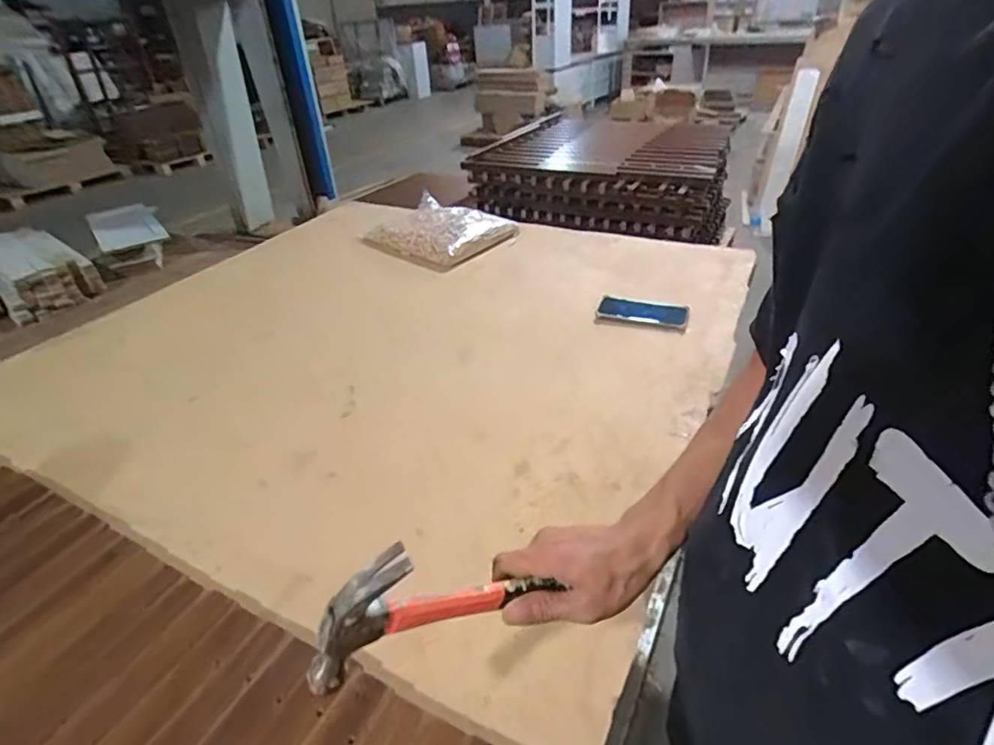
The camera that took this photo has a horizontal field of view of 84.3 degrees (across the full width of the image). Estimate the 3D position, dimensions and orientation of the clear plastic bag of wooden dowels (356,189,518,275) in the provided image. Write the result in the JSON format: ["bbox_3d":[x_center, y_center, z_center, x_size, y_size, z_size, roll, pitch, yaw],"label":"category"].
[{"bbox_3d":[-0.163,-0.381,1.441,0.368,0.063,0.270,22,42,36],"label":"clear plastic bag of wooden dowels"}]

